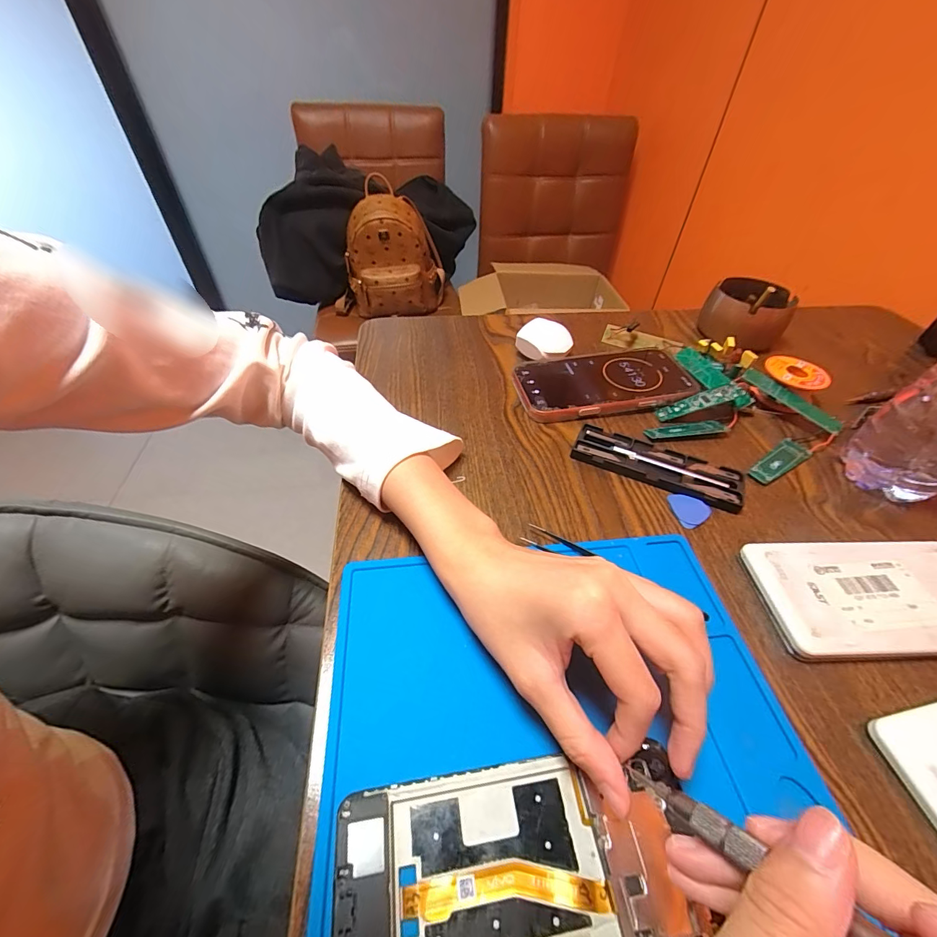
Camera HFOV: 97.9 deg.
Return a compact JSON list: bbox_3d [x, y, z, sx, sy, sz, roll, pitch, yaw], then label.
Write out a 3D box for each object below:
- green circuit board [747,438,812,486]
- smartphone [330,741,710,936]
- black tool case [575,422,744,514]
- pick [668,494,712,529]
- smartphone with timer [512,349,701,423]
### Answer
[{"bbox_3d":[0.256,-0.005,0.335,0.070,0.004,0.021,-28,54,-26],"label":"green circuit board"},{"bbox_3d":[0.019,0.162,0.162,0.139,0.007,0.069,-5,47,-8],"label":"smartphone"},{"bbox_3d":[0.148,-0.003,0.325,0.126,0.010,0.040,21,50,16],"label":"black tool case"},{"bbox_3d":[0.164,0.029,0.299,0.028,0.004,0.028,-3,47,-5],"label":"pick"},{"bbox_3d":[0.129,-0.083,0.394,0.161,0.018,0.084,-6,48,-9],"label":"smartphone with timer"}]

